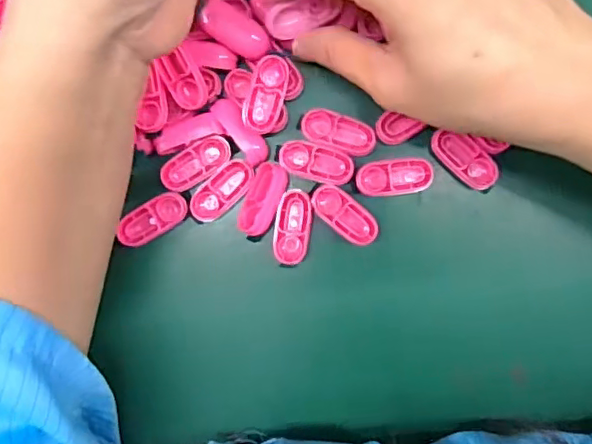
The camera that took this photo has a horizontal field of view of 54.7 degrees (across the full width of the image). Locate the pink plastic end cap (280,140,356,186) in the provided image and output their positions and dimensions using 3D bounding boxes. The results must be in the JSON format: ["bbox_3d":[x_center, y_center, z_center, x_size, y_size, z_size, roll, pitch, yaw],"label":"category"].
[{"bbox_3d":[0.009,-0.027,0.263,0.034,0.007,0.014,16,90,2],"label":"pink plastic end cap"}]

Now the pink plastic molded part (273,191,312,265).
[{"bbox_3d":[-0.001,0.002,0.263,0.016,0.005,0.034,8,90,2],"label":"pink plastic molded part"}]

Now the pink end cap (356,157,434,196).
[{"bbox_3d":[0.045,-0.021,0.260,0.033,0.004,0.016,-5,89,2],"label":"pink end cap"}]

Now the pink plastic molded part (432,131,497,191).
[{"bbox_3d":[0.076,-0.029,0.257,0.034,0.004,0.016,42,91,2],"label":"pink plastic molded part"}]

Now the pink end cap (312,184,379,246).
[{"bbox_3d":[0.023,-0.003,0.263,0.034,0.005,0.015,39,91,2],"label":"pink end cap"}]

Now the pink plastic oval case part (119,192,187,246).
[{"bbox_3d":[-0.066,-0.001,0.265,0.034,0.008,0.015,-32,88,1],"label":"pink plastic oval case part"}]

